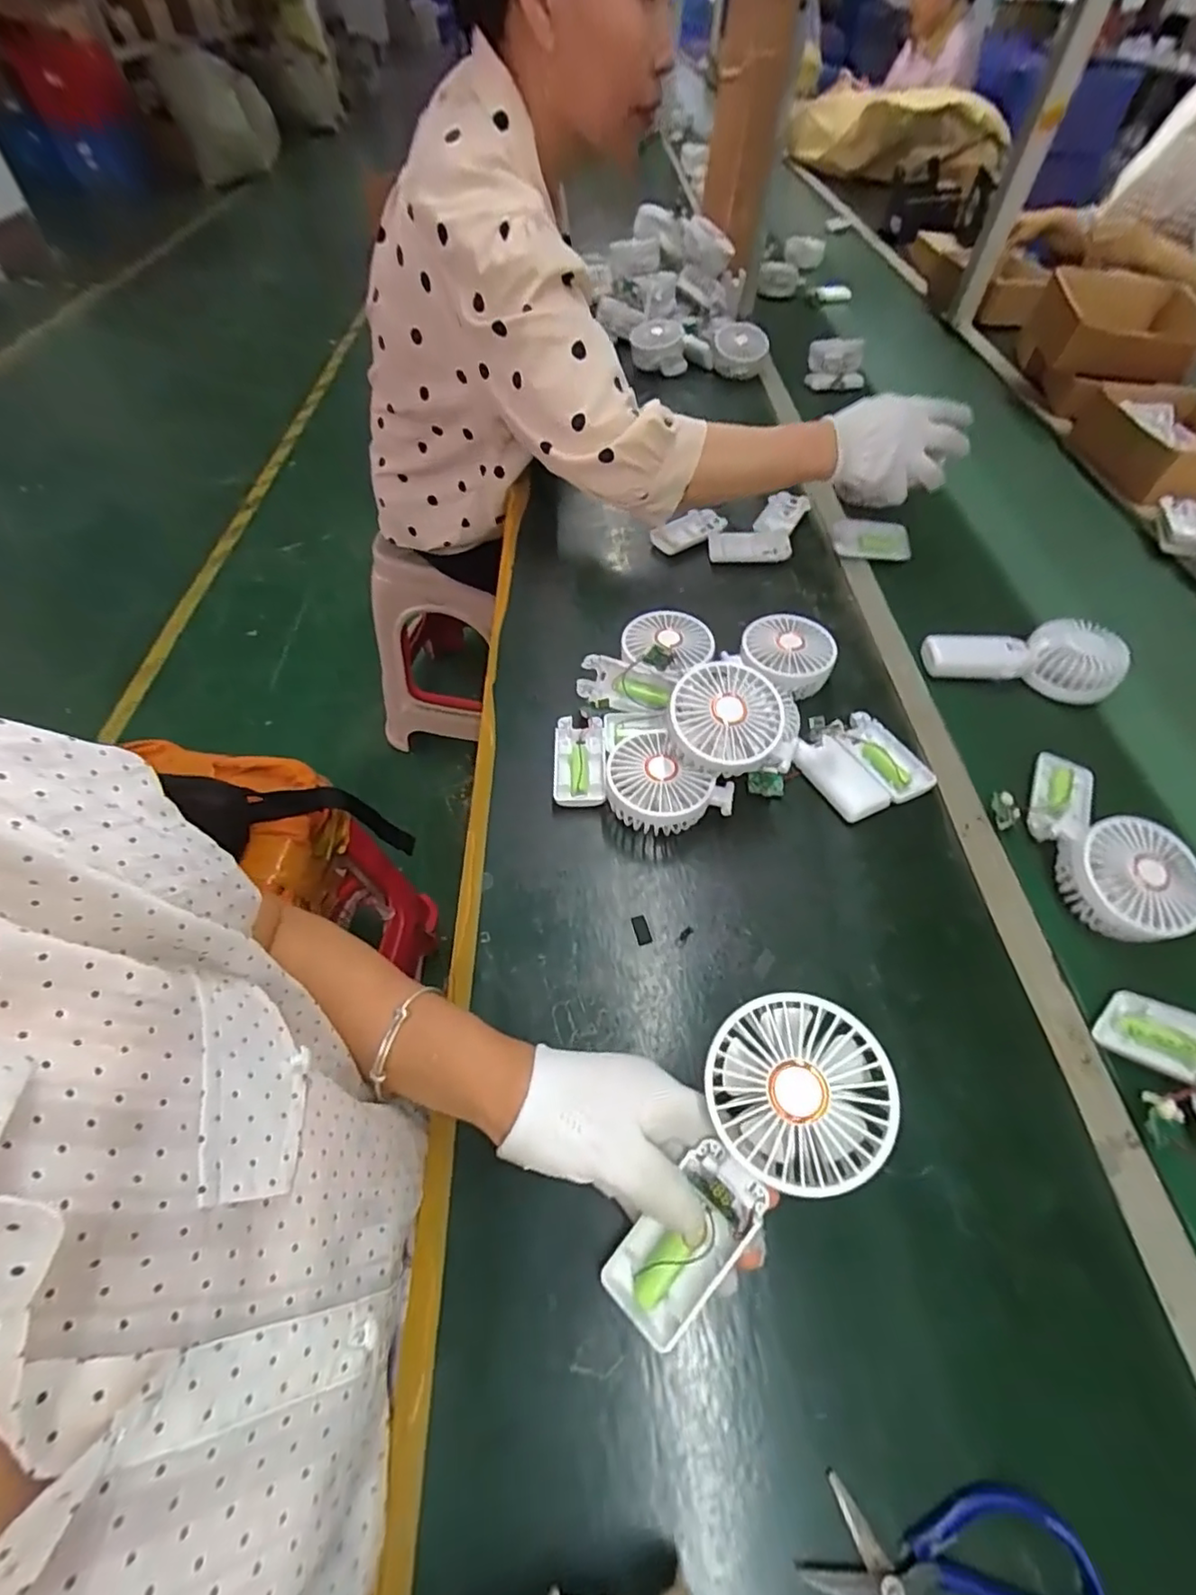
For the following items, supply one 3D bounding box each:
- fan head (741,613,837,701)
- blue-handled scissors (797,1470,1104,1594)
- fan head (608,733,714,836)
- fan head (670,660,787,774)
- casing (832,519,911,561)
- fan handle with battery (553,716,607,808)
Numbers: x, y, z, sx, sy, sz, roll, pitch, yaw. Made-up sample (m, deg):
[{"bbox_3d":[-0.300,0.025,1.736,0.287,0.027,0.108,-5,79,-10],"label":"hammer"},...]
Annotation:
[{"bbox_3d":[0.186,-0.135,0.596,0.086,0.048,0.090,-1,55,2],"label":"fan head"},{"bbox_3d":[0.147,0.363,0.258,0.104,0.007,0.131,30,59,17],"label":"blue-handled scissors"},{"bbox_3d":[0.046,-0.007,0.506,0.078,0.048,0.088,-28,58,-18],"label":"fan head"},{"bbox_3d":[0.099,-0.063,0.477,0.088,0.040,0.088,1,74,-4],"label":"fan head"},{"bbox_3d":[0.334,-0.314,0.730,0.091,0.014,0.060,13,56,6],"label":"casing"},{"bbox_3d":[-0.017,-0.030,0.543,0.045,0.023,0.096,-1,55,-3],"label":"fan handle with battery"}]

